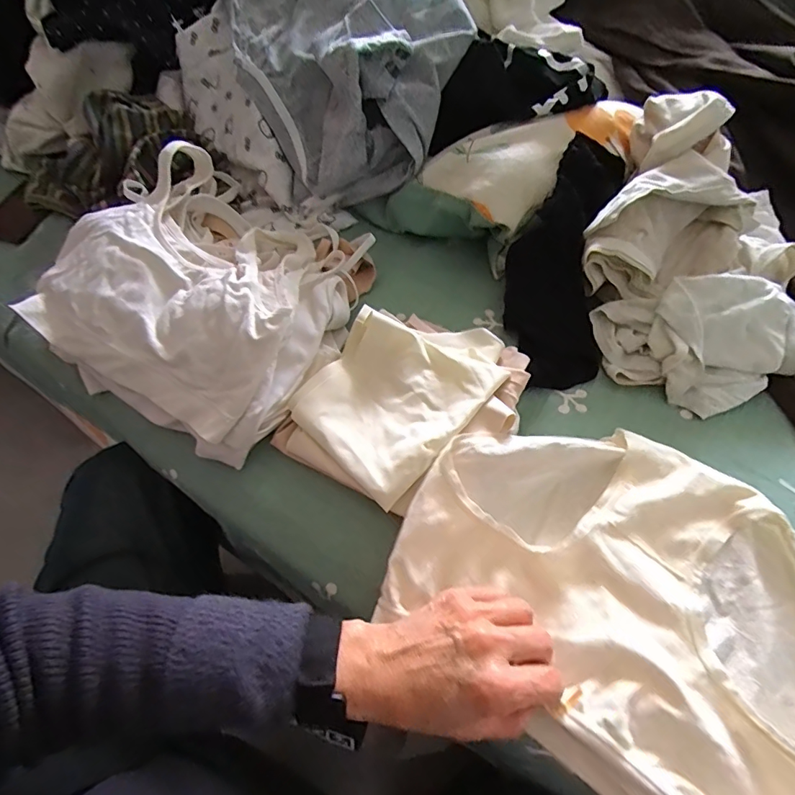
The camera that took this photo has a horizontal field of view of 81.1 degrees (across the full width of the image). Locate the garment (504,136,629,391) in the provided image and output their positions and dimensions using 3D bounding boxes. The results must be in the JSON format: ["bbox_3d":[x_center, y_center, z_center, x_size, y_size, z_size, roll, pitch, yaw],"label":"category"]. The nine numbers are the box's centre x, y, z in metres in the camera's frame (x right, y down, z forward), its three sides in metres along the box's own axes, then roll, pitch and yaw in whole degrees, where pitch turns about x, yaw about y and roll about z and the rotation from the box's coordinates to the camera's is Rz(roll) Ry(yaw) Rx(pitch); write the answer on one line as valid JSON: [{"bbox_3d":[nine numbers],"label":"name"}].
[{"bbox_3d":[0.155,-0.128,0.439,0.094,0.044,0.242,10,89,7],"label":"garment"}]

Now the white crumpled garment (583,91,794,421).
[{"bbox_3d":[0.272,-0.126,0.409,0.201,0.121,0.235,26,61,16],"label":"white crumpled garment"}]

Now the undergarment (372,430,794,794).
[{"bbox_3d":[0.155,0.141,0.327,0.308,0.063,0.230,27,62,17],"label":"undergarment"}]

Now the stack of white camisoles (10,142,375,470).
[{"bbox_3d":[-0.192,-0.111,0.445,0.292,0.065,0.257,22,60,14],"label":"stack of white camisoles"}]

